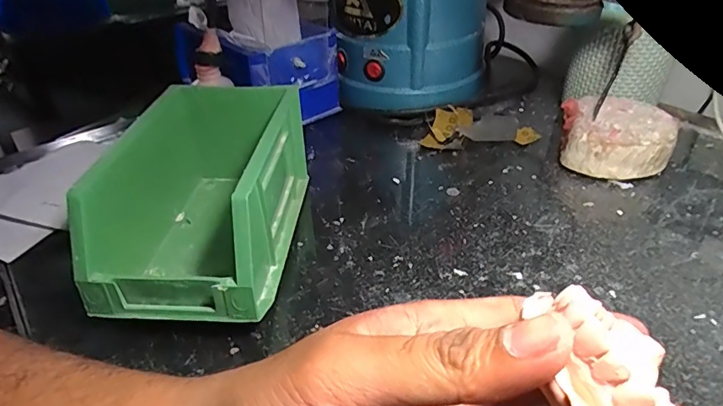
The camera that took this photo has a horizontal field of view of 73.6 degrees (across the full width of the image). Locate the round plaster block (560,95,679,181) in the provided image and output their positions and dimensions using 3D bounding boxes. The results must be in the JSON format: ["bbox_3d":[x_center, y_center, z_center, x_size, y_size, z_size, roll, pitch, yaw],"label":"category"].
[{"bbox_3d":[0.217,-0.056,0.418,0.083,0.040,0.086,7,37,13],"label":"round plaster block"}]

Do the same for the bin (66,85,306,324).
[{"bbox_3d":[-0.101,-0.006,0.325,0.097,0.090,0.168,1,36,5],"label":"bin"}]

